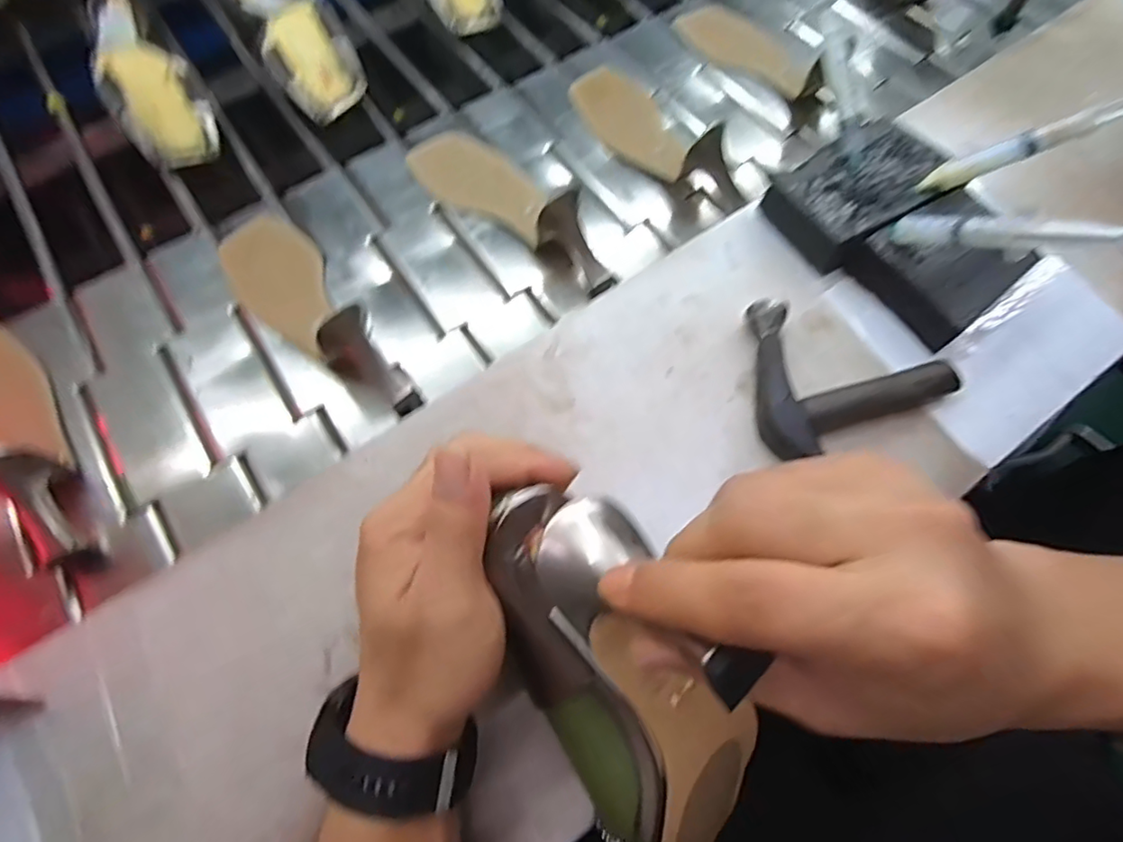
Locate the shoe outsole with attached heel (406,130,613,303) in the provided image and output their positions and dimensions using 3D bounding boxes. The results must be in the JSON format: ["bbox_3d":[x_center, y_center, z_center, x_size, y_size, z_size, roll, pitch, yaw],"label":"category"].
[{"bbox_3d":[-0.041,-0.203,0.503,0.235,0.060,0.066,37,71,15],"label":"shoe outsole with attached heel"}]

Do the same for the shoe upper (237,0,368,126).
[{"bbox_3d":[-0.266,-0.383,0.584,0.079,0.065,0.200,-30,69,-12],"label":"shoe upper"}]

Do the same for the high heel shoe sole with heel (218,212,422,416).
[{"bbox_3d":[-0.208,-0.095,0.456,0.071,0.057,0.241,-34,70,-14],"label":"high heel shoe sole with heel"}]

